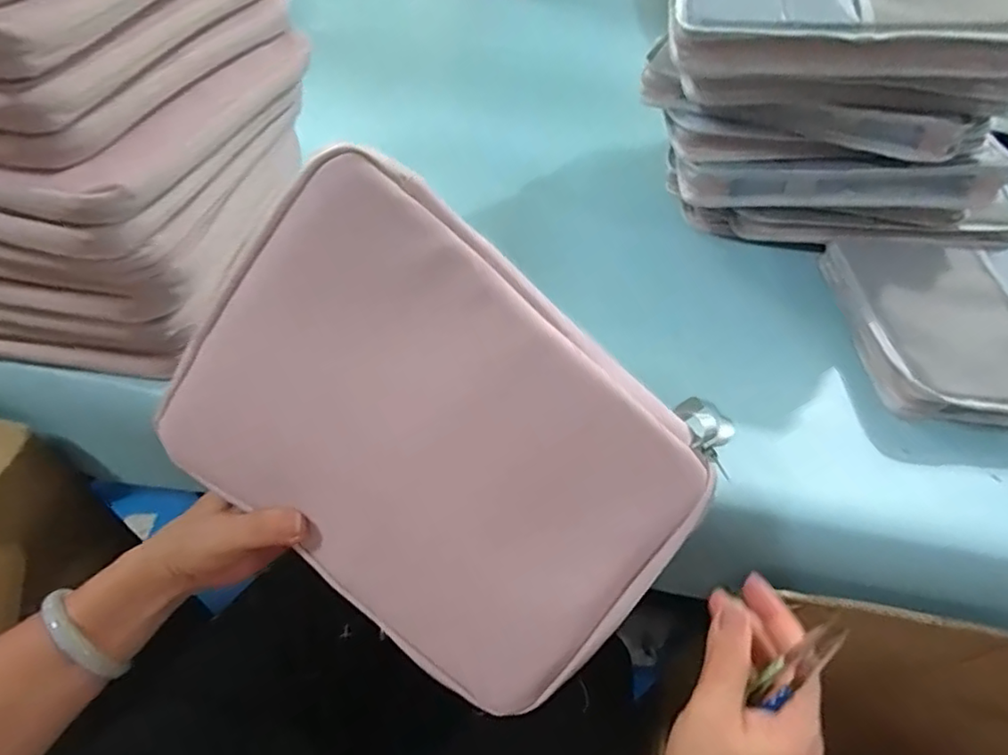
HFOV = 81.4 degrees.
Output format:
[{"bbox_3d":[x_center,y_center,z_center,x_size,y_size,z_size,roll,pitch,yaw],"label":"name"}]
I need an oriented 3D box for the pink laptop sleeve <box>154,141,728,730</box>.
[{"bbox_3d":[-0.034,0.043,0.325,0.278,0.205,0.034,39,10,-6],"label":"pink laptop sleeve"}]

